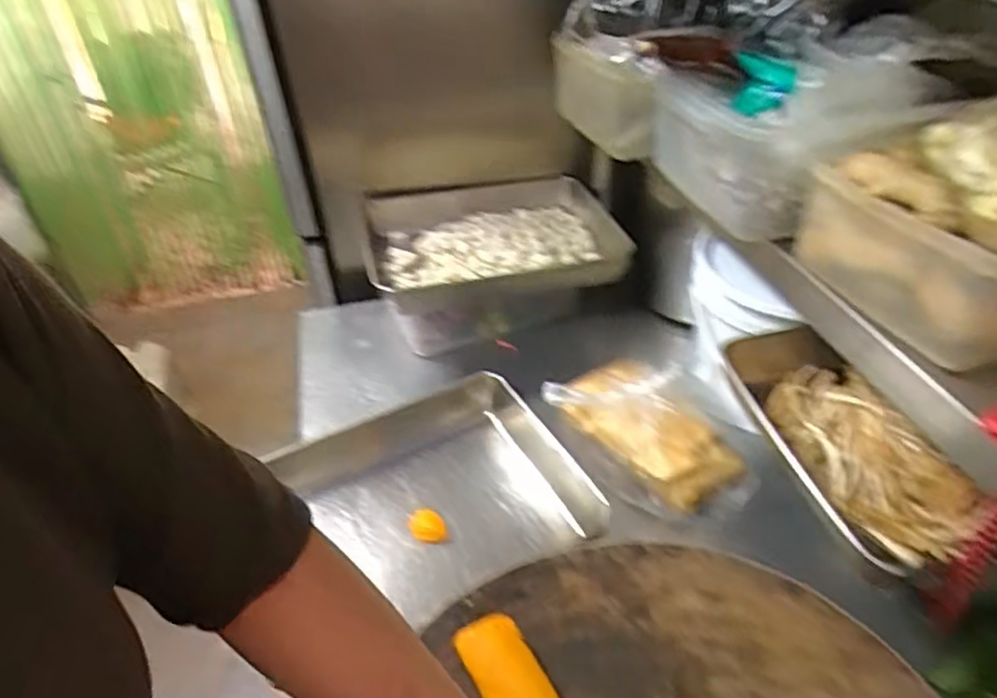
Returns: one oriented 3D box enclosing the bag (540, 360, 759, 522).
[{"bbox_3d":[0.169,0.098,0.746,0.217,0.113,0.111,25,47,31],"label":"bag"}]

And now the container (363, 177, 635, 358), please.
[{"bbox_3d":[-0.004,-0.118,1.011,0.365,0.150,0.275,-9,39,-6],"label":"container"}]

